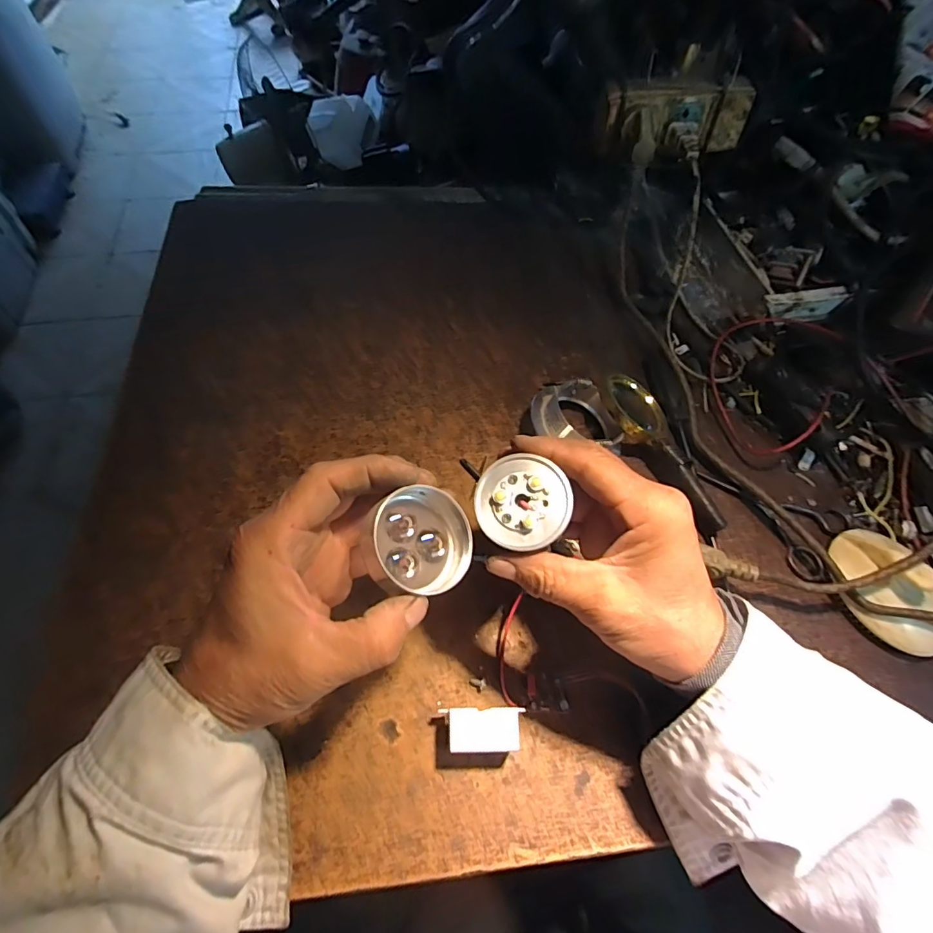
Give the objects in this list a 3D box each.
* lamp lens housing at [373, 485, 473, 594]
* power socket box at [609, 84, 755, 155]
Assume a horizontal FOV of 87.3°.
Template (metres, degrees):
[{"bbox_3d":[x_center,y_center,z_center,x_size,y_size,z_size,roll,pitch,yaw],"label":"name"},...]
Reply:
[{"bbox_3d":[-0.021,0.038,0.253,0.045,0.027,0.054,-19,64,-12],"label":"lamp lens housing"},{"bbox_3d":[0.188,-0.313,0.441,0.124,0.047,0.043,-13,63,-10],"label":"power socket box"}]

